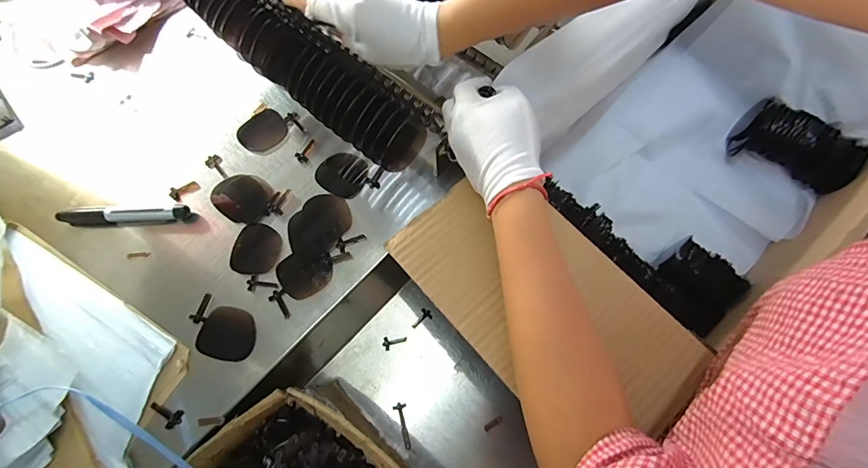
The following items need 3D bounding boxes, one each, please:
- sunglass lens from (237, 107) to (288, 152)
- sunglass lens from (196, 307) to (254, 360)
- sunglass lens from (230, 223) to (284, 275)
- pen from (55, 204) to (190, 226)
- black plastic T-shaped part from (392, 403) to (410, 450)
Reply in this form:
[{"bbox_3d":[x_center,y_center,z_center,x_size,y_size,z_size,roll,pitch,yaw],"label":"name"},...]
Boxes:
[{"bbox_3d":[-0.195,-0.117,0.466,0.053,0.004,0.046,-38,73,-11],"label":"sunglass lens"},{"bbox_3d":[-0.196,0.095,0.392,0.053,0.004,0.046,10,70,6],"label":"sunglass lens"},{"bbox_3d":[-0.179,0.014,0.417,0.048,0.005,0.051,7,70,5],"label":"sunglass lens"},{"bbox_3d":[-0.324,-0.020,0.429,0.131,0.013,0.016,-2,70,1],"label":"pen"},{"bbox_3d":[-0.034,0.226,0.485,0.016,0.004,0.050,-20,70,-5],"label":"black plastic T-shaped part"}]

